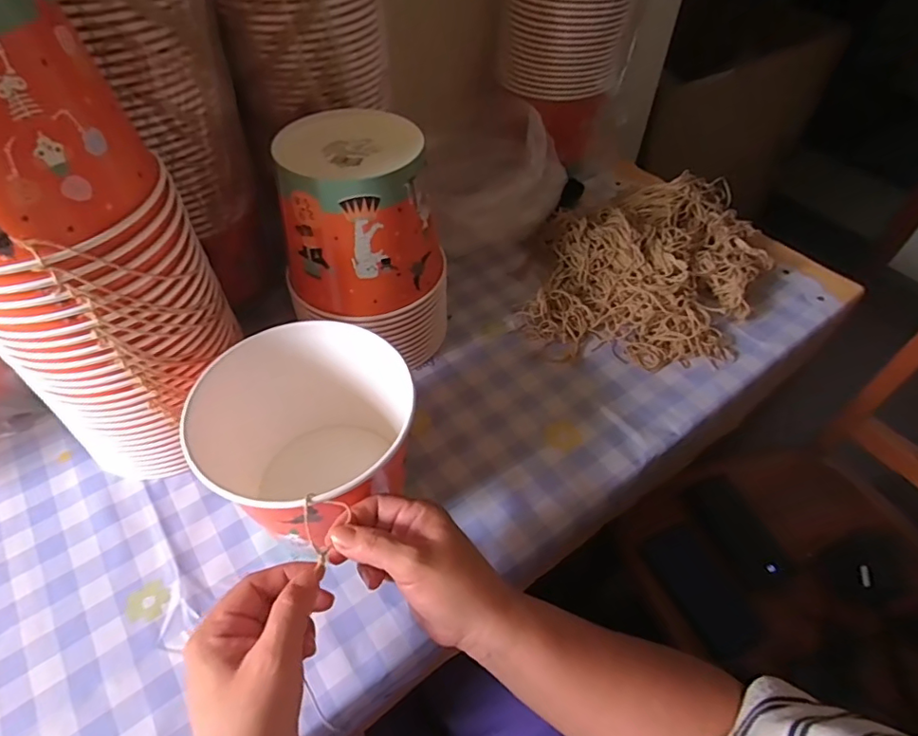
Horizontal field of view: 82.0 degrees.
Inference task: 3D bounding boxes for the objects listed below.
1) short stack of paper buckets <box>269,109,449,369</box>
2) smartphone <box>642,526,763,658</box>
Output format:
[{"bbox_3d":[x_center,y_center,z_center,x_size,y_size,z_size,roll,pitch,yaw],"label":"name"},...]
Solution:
[{"bbox_3d":[-0.090,-0.114,0.529,0.155,0.224,0.137,-6,49,-6],"label":"short stack of paper buckets"},{"bbox_3d":[0.323,0.292,0.705,0.074,0.011,0.161,-24,65,-14],"label":"smartphone"}]

